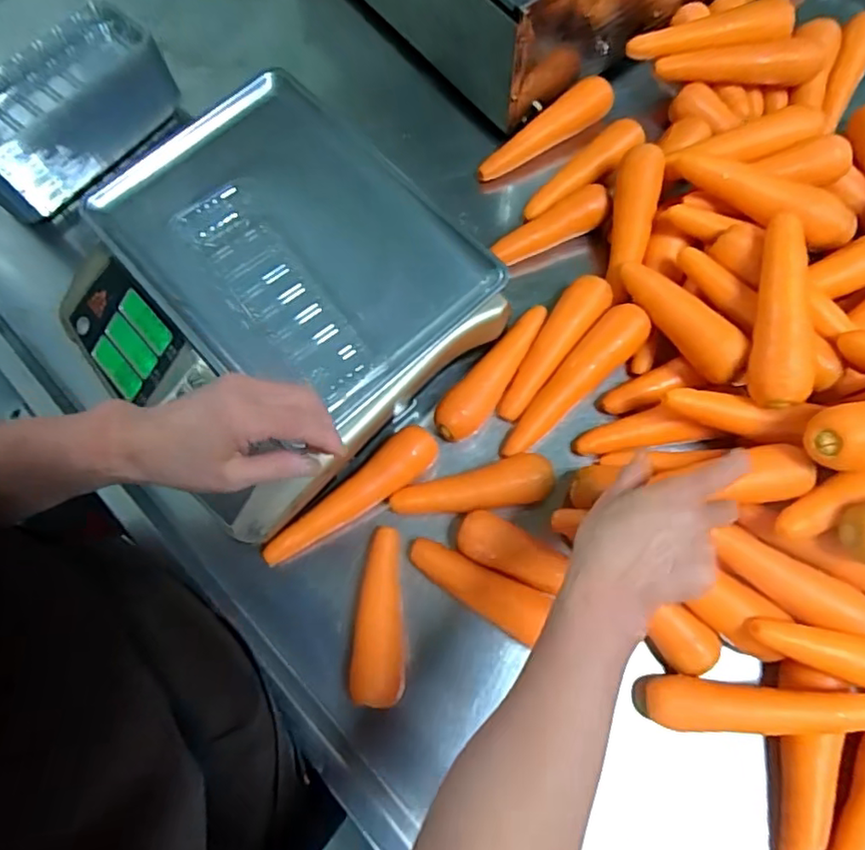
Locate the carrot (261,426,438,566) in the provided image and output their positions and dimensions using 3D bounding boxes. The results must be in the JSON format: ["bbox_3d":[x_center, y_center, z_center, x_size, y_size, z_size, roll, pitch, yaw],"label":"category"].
[{"bbox_3d":[-0.072,0.070,0.550,0.183,0.033,0.040,-40,75,-10],"label":"carrot"}]

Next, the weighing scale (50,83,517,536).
[{"bbox_3d":[-0.153,-0.116,0.567,0.328,0.117,0.326,-42,75,-10],"label":"weighing scale"}]

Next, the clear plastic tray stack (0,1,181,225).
[{"bbox_3d":[-0.400,-0.341,0.651,0.229,0.096,0.112,-39,75,-10],"label":"clear plastic tray stack"}]

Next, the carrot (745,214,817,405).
[{"bbox_3d":[0.292,-0.099,0.512,0.044,0.054,0.172,8,73,5],"label":"carrot"}]

